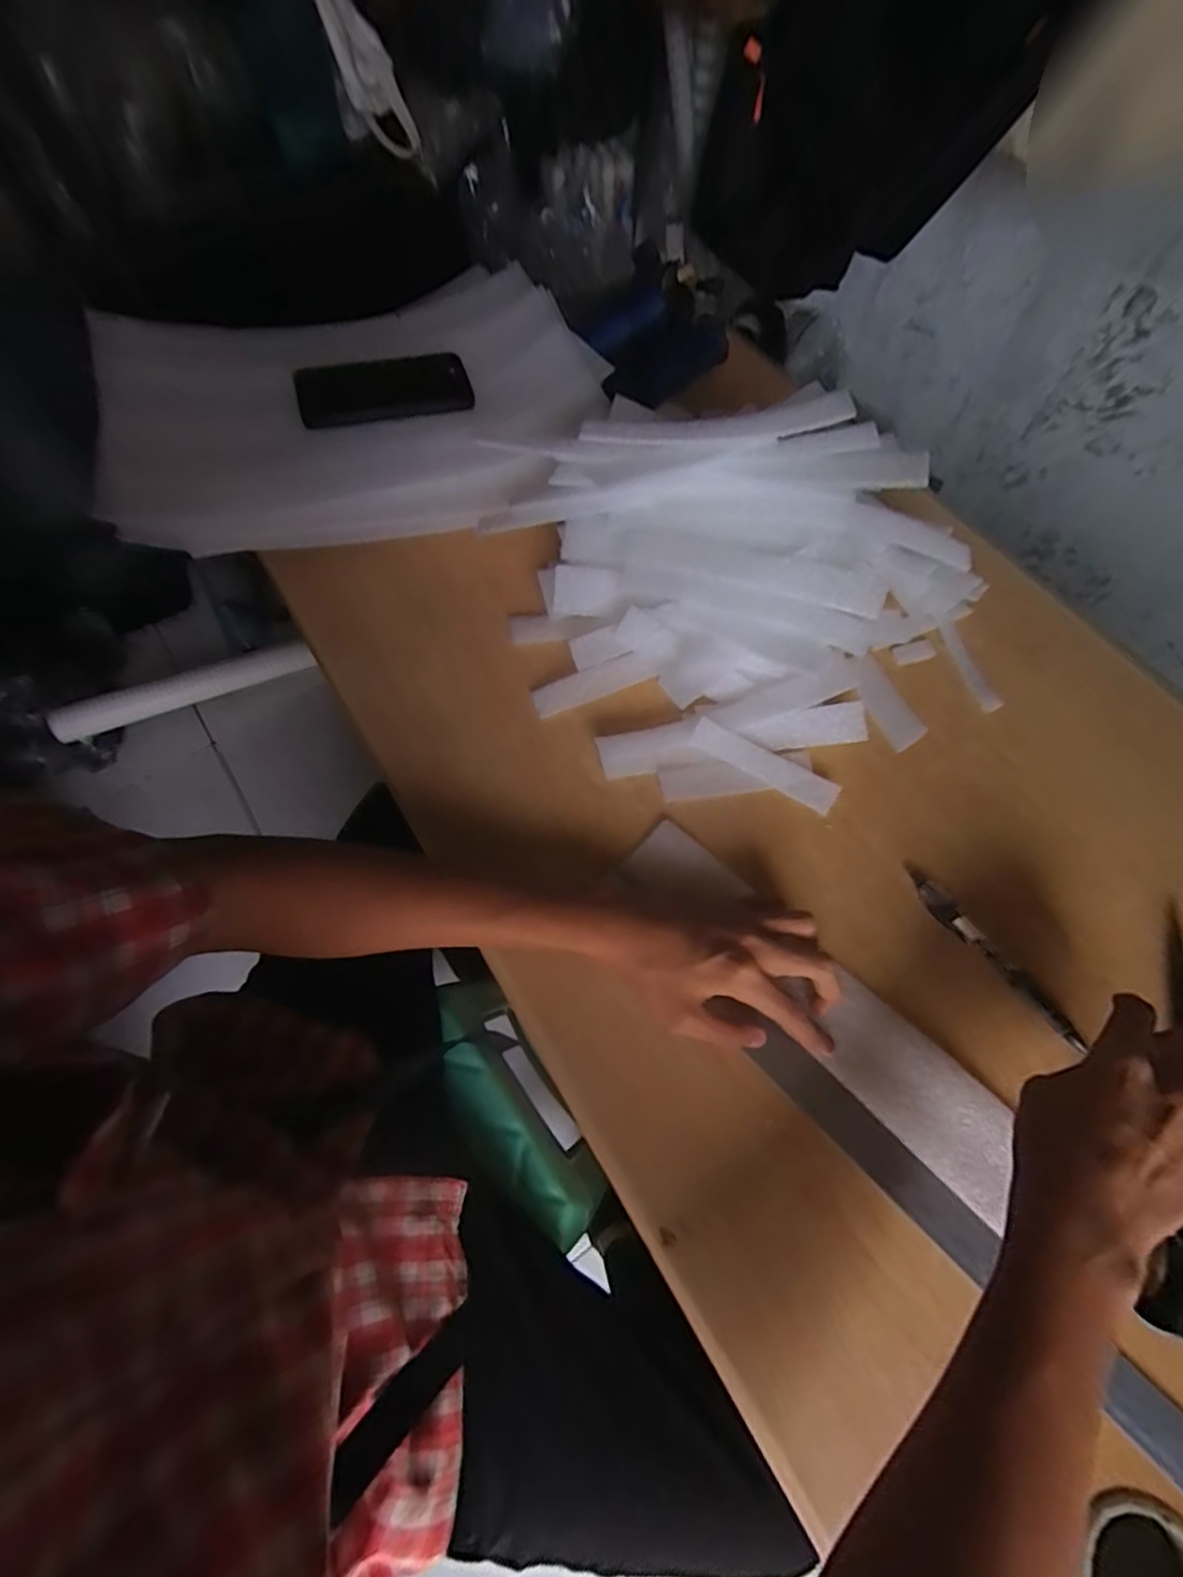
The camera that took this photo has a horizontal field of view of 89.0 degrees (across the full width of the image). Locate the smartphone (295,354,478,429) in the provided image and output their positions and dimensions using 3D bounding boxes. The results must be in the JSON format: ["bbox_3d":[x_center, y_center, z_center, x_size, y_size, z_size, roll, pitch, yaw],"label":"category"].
[{"bbox_3d":[-0.187,-0.363,0.544,0.149,0.015,0.073,-18,75,-14],"label":"smartphone"}]

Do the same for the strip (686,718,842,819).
[{"bbox_3d":[0.129,-0.017,0.447,0.114,0.005,0.026,28,81,-1],"label":"strip"}]

